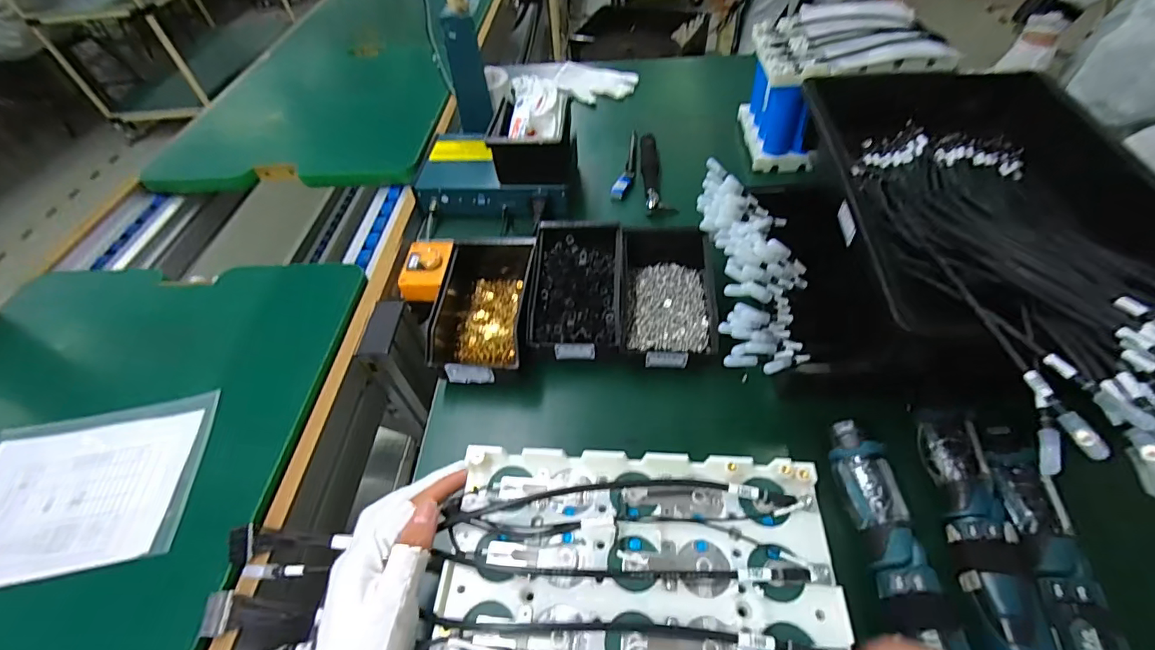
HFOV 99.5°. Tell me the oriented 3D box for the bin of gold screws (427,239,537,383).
[{"bbox_3d":[-0.110,-0.028,0.593,0.111,0.066,0.206,2,51,7],"label":"bin of gold screws"}]

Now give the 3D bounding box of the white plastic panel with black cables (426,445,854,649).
[{"bbox_3d":[0.032,0.161,0.284,0.232,0.015,0.175,1,50,6],"label":"white plastic panel with black cables"}]

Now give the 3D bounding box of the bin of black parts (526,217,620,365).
[{"bbox_3d":[0.001,-0.048,0.581,0.100,0.058,0.181,0,50,5],"label":"bin of black parts"}]

